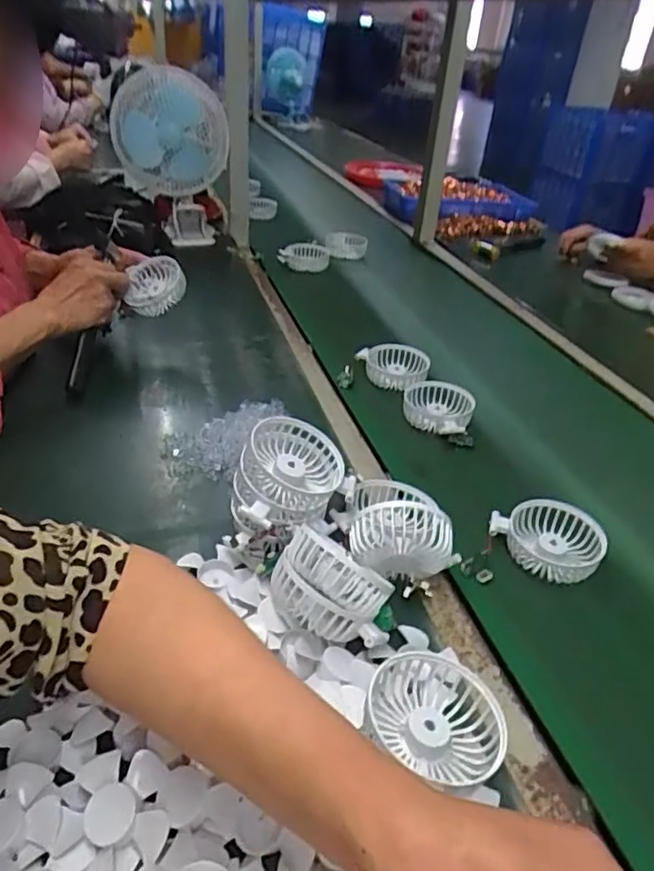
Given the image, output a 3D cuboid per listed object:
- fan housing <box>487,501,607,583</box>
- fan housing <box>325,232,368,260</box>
[{"bbox_3d":[0.220,0.104,0.590,0.102,0.034,0.089,28,44,20],"label":"fan housing"},{"bbox_3d":[0.041,-0.417,1.285,0.087,0.039,0.090,5,36,0],"label":"fan housing"}]

